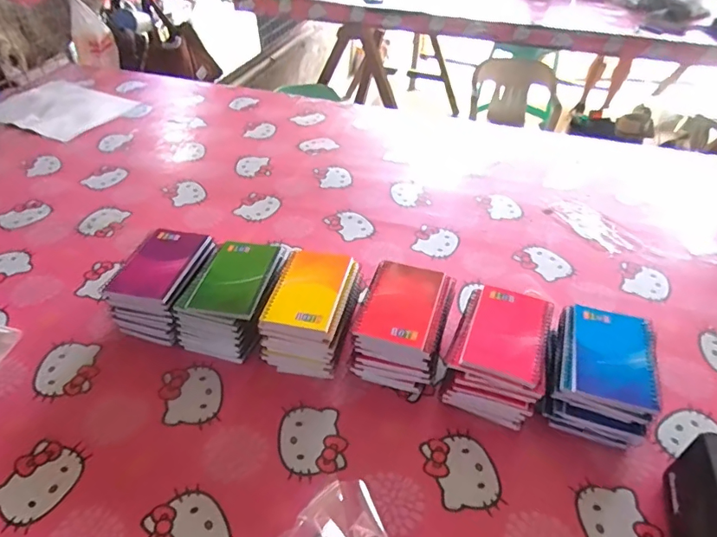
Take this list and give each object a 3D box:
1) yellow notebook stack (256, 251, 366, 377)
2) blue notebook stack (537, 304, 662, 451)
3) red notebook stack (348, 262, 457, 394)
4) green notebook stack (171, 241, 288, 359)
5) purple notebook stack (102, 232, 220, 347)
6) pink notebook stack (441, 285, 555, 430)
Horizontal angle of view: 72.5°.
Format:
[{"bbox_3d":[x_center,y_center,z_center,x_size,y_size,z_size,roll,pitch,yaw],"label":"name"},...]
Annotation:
[{"bbox_3d":[-0.057,0.055,0.626,0.098,0.084,0.137,11,43,12],"label":"yellow notebook stack"},{"bbox_3d":[0.275,0.122,0.565,0.109,0.081,0.137,14,44,15],"label":"blue notebook stack"},{"bbox_3d":[0.058,0.069,0.608,0.109,0.089,0.132,13,43,13],"label":"red notebook stack"},{"bbox_3d":[-0.156,0.039,0.644,0.110,0.081,0.144,12,43,12],"label":"green notebook stack"},{"bbox_3d":[-0.257,0.022,0.664,0.103,0.083,0.138,12,43,12],"label":"purple notebook stack"},{"bbox_3d":[0.164,0.101,0.586,0.110,0.078,0.145,14,43,14],"label":"pink notebook stack"}]

